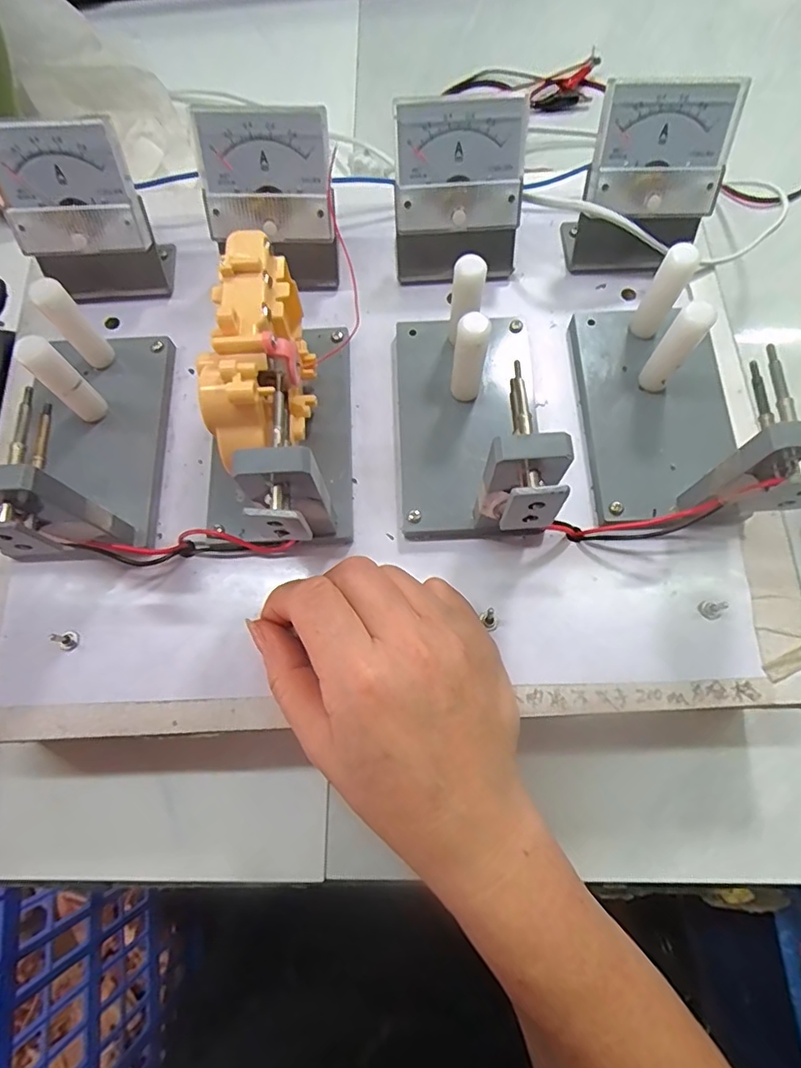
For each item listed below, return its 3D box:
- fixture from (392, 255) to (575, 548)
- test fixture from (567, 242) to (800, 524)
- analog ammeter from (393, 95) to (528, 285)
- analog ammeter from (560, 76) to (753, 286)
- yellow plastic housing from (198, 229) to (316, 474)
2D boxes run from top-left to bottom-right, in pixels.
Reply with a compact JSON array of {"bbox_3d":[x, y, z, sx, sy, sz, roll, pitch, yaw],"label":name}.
[{"bbox_3d":[0.032,-0.059,0.243,0.067,0.081,0.130,-2,72,1],"label":"fixture"},{"bbox_3d":[0.133,-0.064,0.245,0.083,0.087,0.132,-3,72,1],"label":"test fixture"},{"bbox_3d":[0.029,-0.173,0.281,0.063,0.069,0.039,-2,72,1],"label":"analog ammeter"},{"bbox_3d":[0.125,-0.177,0.280,0.069,0.074,0.043,3,72,3],"label":"analog ammeter"},{"bbox_3d":[-0.060,-0.072,0.232,0.040,0.056,0.095,-5,72,0],"label":"yellow plastic housing"}]

